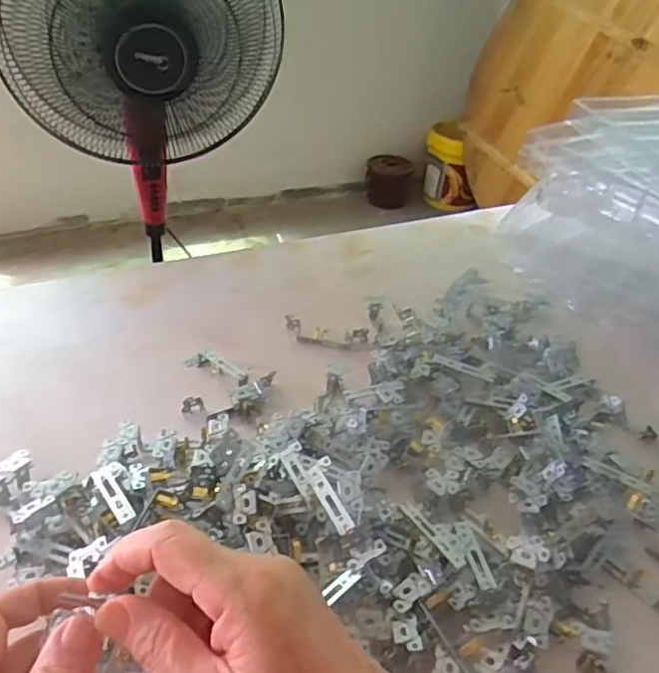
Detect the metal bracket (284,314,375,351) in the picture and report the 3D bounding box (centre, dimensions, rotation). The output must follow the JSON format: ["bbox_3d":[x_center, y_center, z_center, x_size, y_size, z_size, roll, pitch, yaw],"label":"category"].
[{"bbox_3d":[0.000,-0.002,0.766,0.114,0.028,0.030,11,37,7],"label":"metal bracket"}]

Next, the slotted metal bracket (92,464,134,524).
[{"bbox_3d":[-0.175,0.128,0.497,0.016,0.010,0.063,-20,44,-30],"label":"slotted metal bracket"}]

